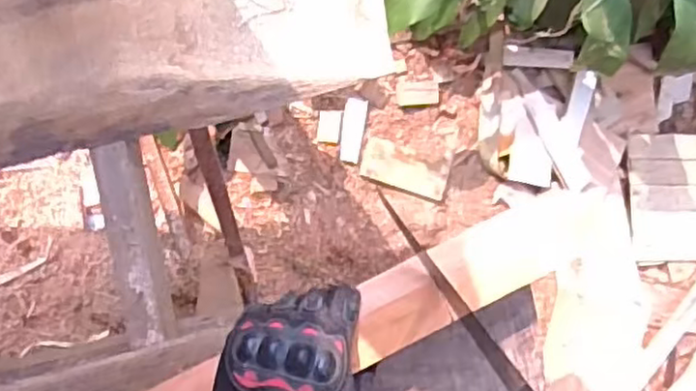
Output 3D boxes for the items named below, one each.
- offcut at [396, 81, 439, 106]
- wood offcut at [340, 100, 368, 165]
[{"bbox_3d":[0.137,-0.200,1.352,0.084,0.026,0.047,-5,95,-6],"label":"offcut"},{"bbox_3d":[0.009,-0.124,1.310,0.041,0.029,0.120,11,94,-7],"label":"wood offcut"}]

